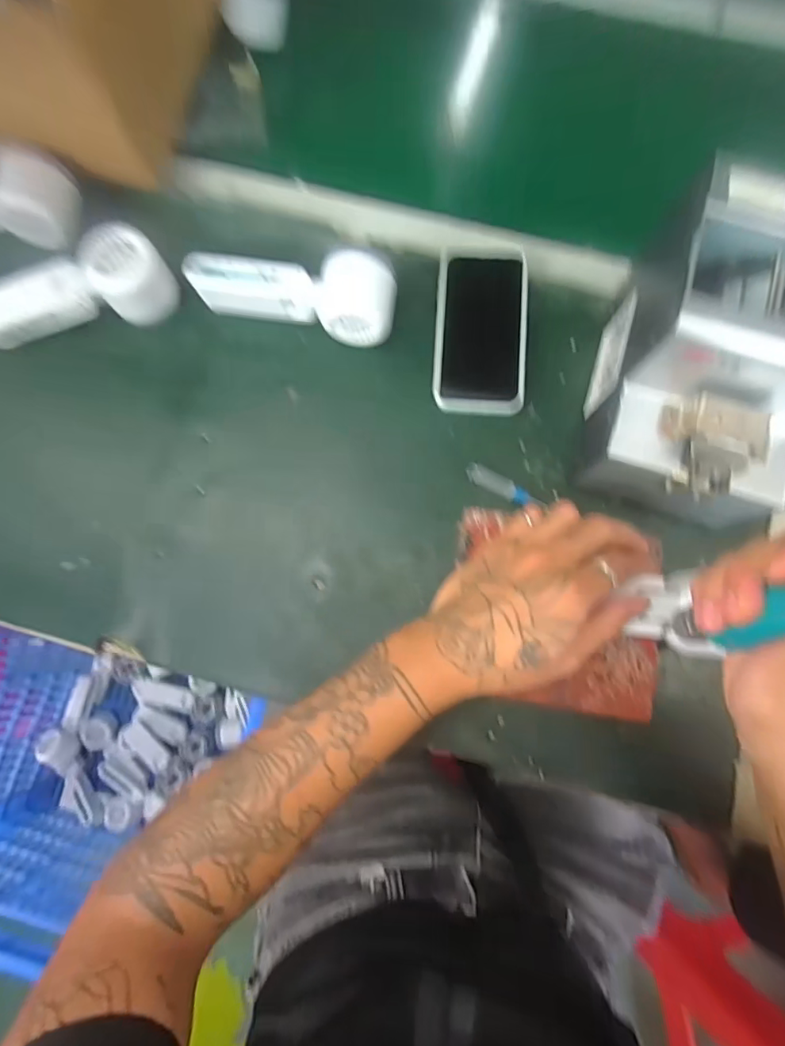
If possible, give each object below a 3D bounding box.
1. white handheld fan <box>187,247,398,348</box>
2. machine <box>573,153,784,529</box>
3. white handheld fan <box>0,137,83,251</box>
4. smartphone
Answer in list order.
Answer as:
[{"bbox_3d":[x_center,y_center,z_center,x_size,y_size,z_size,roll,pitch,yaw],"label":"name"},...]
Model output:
[{"bbox_3d":[-0.081,-0.200,0.426,0.169,0.050,0.064,17,78,3],"label":"white handheld fan"},{"bbox_3d":[0.222,-0.105,0.355,0.129,0.150,0.174,17,78,3],"label":"machine"},{"bbox_3d":[-0.362,-0.287,0.443,0.166,0.062,0.063,12,78,2],"label":"white handheld fan"},{"bbox_3d":[0.076,-0.169,0.436,0.076,0.019,0.152,2,77,0],"label":"smartphone"}]

